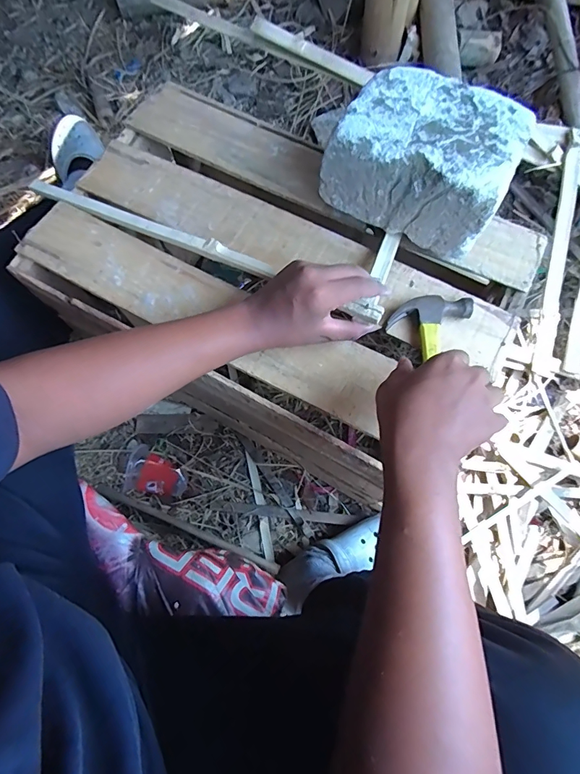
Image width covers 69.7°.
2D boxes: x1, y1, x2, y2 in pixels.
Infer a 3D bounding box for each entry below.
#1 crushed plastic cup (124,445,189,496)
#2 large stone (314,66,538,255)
[{"bbox_3d":[-0.250,0.170,0.770,0.112,0.062,0.088,26,77,9],"label":"crushed plastic cup"},{"bbox_3d":[0.165,-0.279,0.506,0.191,0.098,0.188,28,64,8],"label":"large stone"}]

